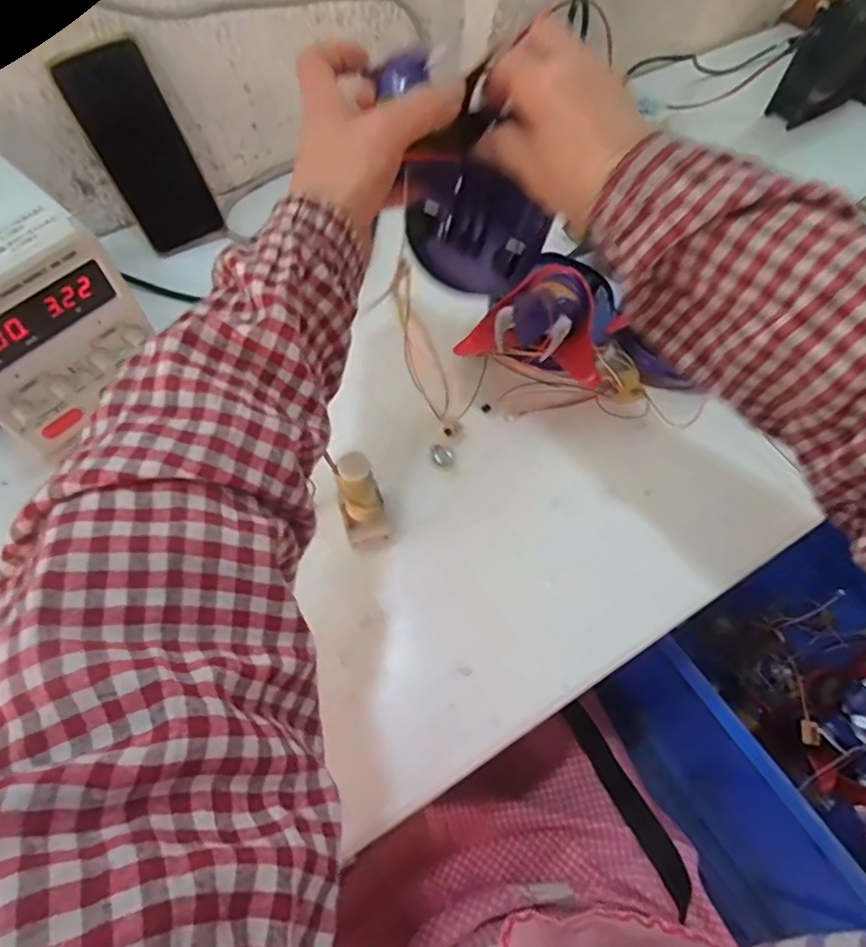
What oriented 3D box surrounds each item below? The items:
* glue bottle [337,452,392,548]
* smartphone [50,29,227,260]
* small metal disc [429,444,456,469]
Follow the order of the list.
[{"bbox_3d":[-0.050,0.020,0.407,0.031,0.092,0.028,-18,64,-9],"label":"glue bottle"},{"bbox_3d":[-0.257,-0.287,0.520,0.075,0.162,0.012,-28,48,-9],"label":"smartphone"},{"bbox_3d":[0.008,-0.015,0.475,0.020,0.005,0.022,0,63,0],"label":"small metal disc"}]

